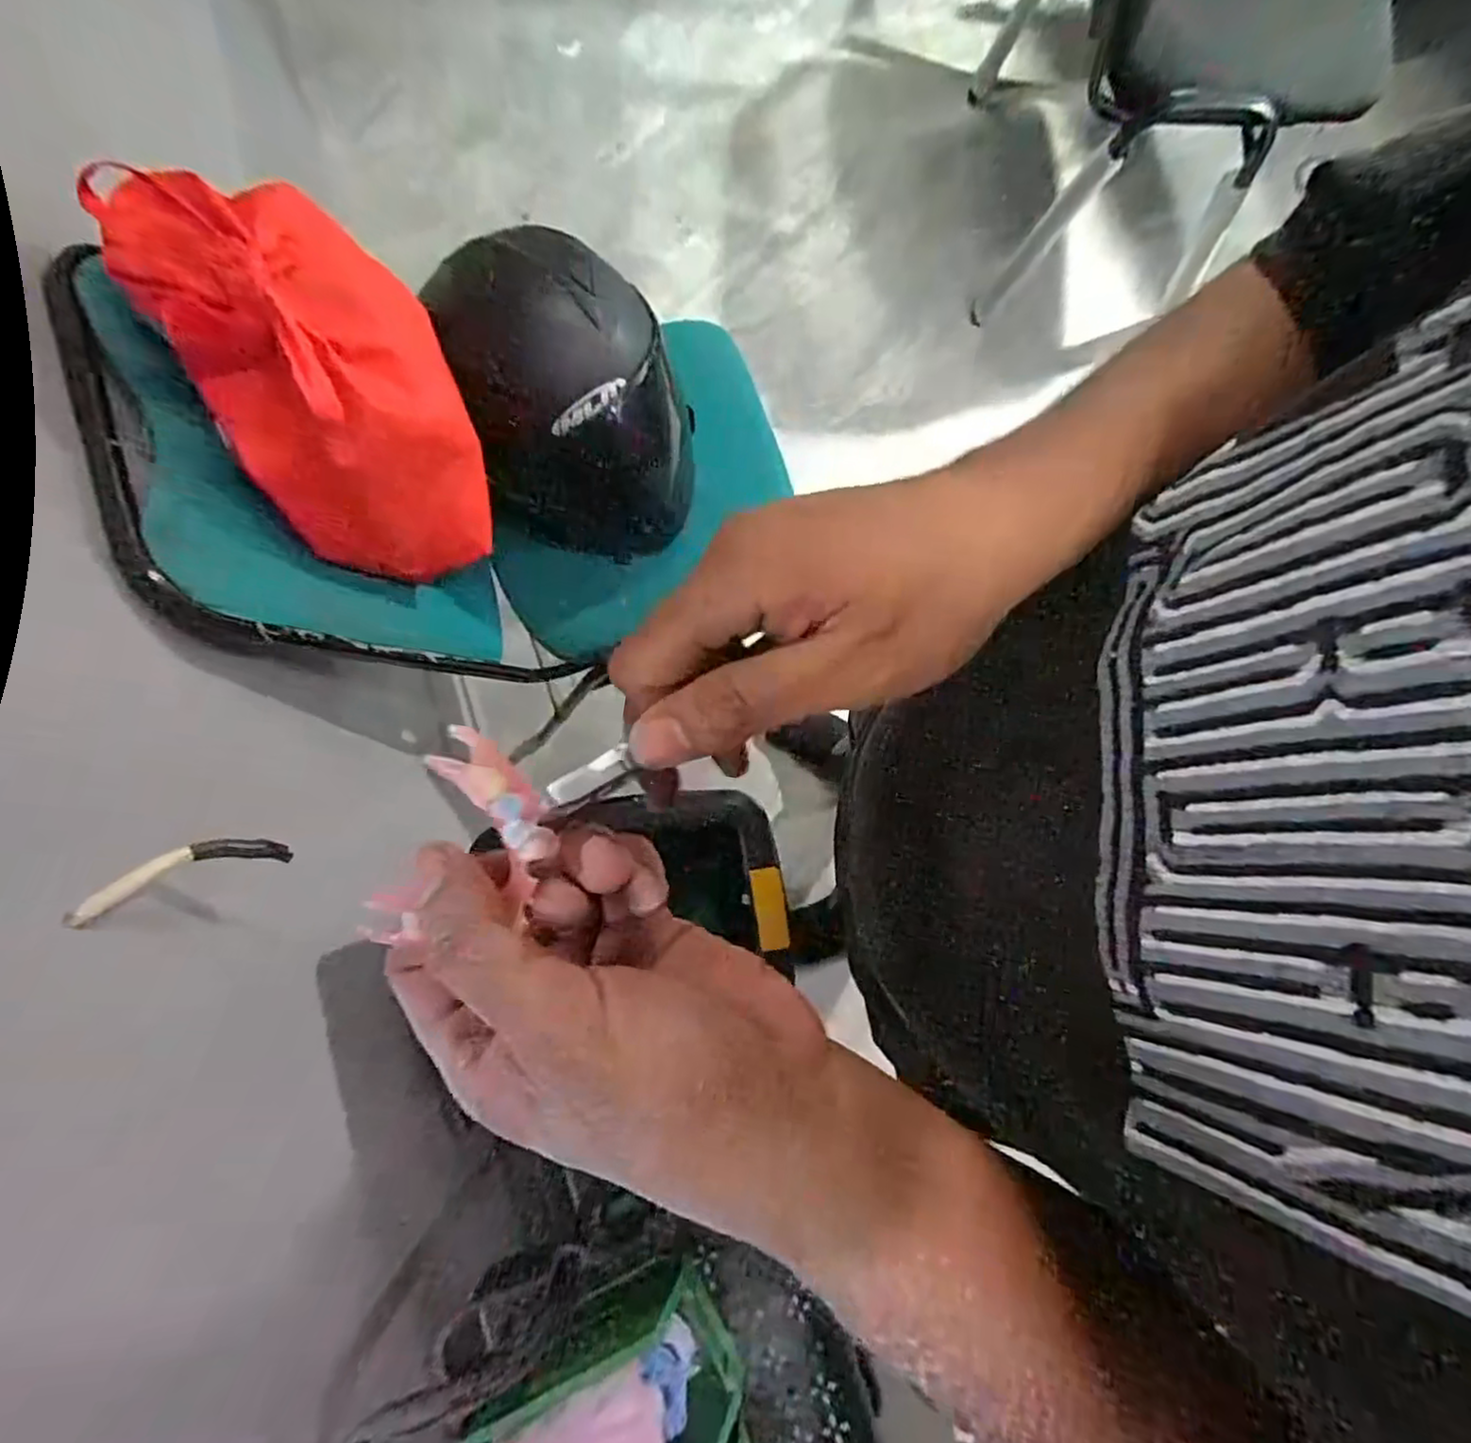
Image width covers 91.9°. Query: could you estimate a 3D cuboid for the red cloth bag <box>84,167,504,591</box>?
[{"bbox_3d":[-0.322,-0.267,0.594,0.167,0.264,0.208,-26,82,-4],"label":"red cloth bag"}]

